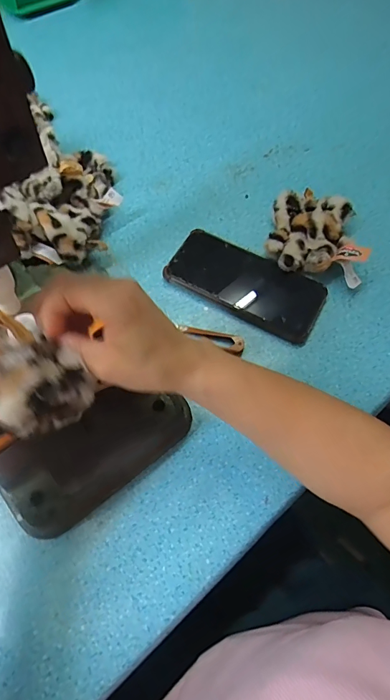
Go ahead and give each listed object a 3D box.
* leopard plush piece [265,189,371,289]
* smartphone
[{"bbox_3d":[0.137,-0.141,0.469,0.104,0.040,0.131,9,63,2],"label":"leopard plush piece"},{"bbox_3d":[0.056,-0.075,0.446,0.166,0.016,0.086,27,65,11],"label":"smartphone"}]

